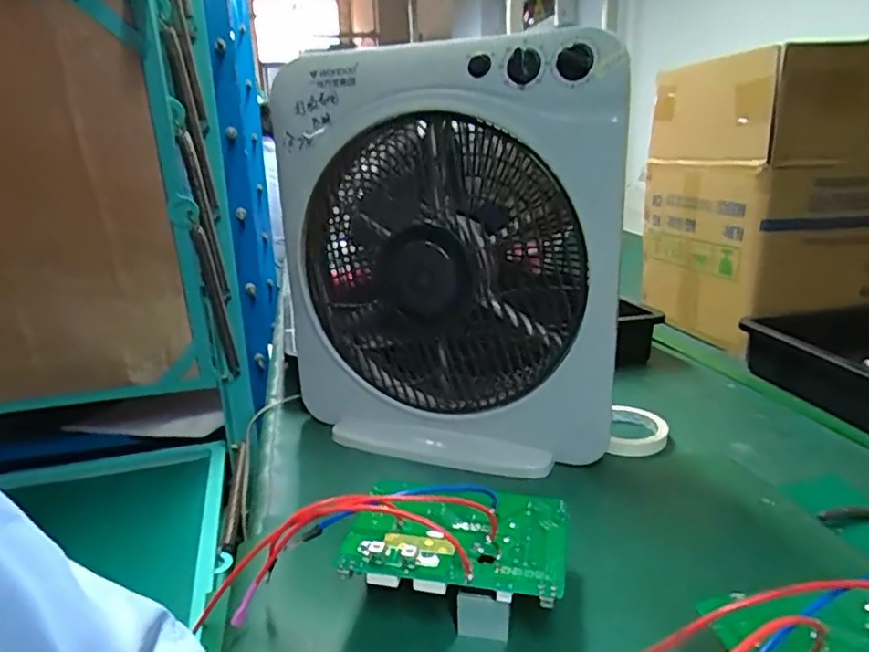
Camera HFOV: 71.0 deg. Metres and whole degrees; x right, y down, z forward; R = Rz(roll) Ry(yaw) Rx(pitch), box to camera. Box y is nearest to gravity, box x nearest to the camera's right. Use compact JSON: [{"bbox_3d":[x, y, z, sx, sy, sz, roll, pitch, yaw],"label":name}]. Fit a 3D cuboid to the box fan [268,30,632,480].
[{"bbox_3d":[0.009,-0.065,0.659,0.369,0.411,0.108,5,18,22],"label":"box fan"}]

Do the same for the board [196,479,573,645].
[{"bbox_3d":[-0.030,0.163,0.462,0.255,0.098,0.109,0,17,8],"label":"board"}]

